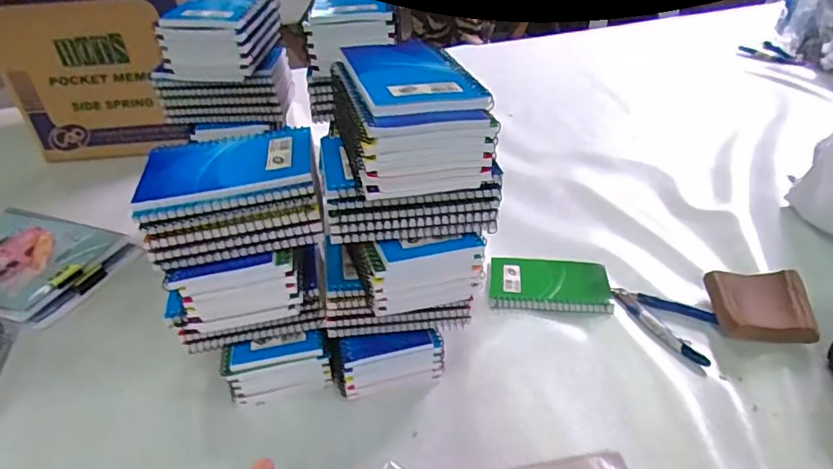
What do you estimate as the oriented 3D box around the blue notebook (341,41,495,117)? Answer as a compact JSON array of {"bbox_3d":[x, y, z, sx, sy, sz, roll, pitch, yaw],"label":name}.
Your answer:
[{"bbox_3d":[-0.005,-0.118,0.403,0.084,0.011,0.115,-7,41,-18],"label":"blue notebook"}]

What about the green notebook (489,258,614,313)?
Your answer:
[{"bbox_3d":[0.146,0.054,0.615,0.127,0.008,0.082,1,36,9],"label":"green notebook"}]

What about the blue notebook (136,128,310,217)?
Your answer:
[{"bbox_3d":[-0.145,-0.054,0.429,0.130,0.010,0.089,-8,36,-6],"label":"blue notebook"}]

